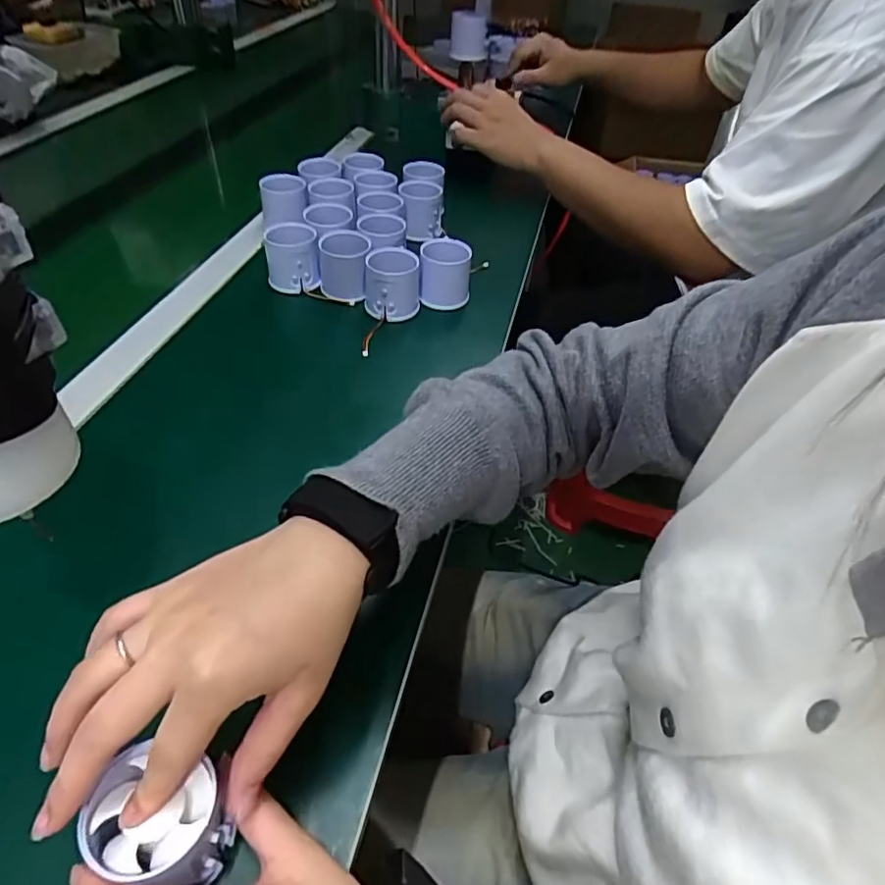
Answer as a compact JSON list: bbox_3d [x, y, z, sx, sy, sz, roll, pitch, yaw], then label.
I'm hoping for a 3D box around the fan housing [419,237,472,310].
[{"bbox_3d":[0.002,-0.174,0.599,0.051,0.054,0.050,2,45,-4],"label":"fan housing"}]

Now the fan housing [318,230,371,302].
[{"bbox_3d":[-0.101,-0.181,0.605,0.051,0.062,0.061,2,45,-4],"label":"fan housing"}]

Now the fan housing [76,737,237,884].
[{"bbox_3d":[-0.119,0.165,0.251,0.053,0.046,0.046,4,45,-2],"label":"fan housing"}]

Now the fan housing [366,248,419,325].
[{"bbox_3d":[-0.050,-0.159,0.582,0.052,0.055,0.050,-2,45,-8],"label":"fan housing"}]

